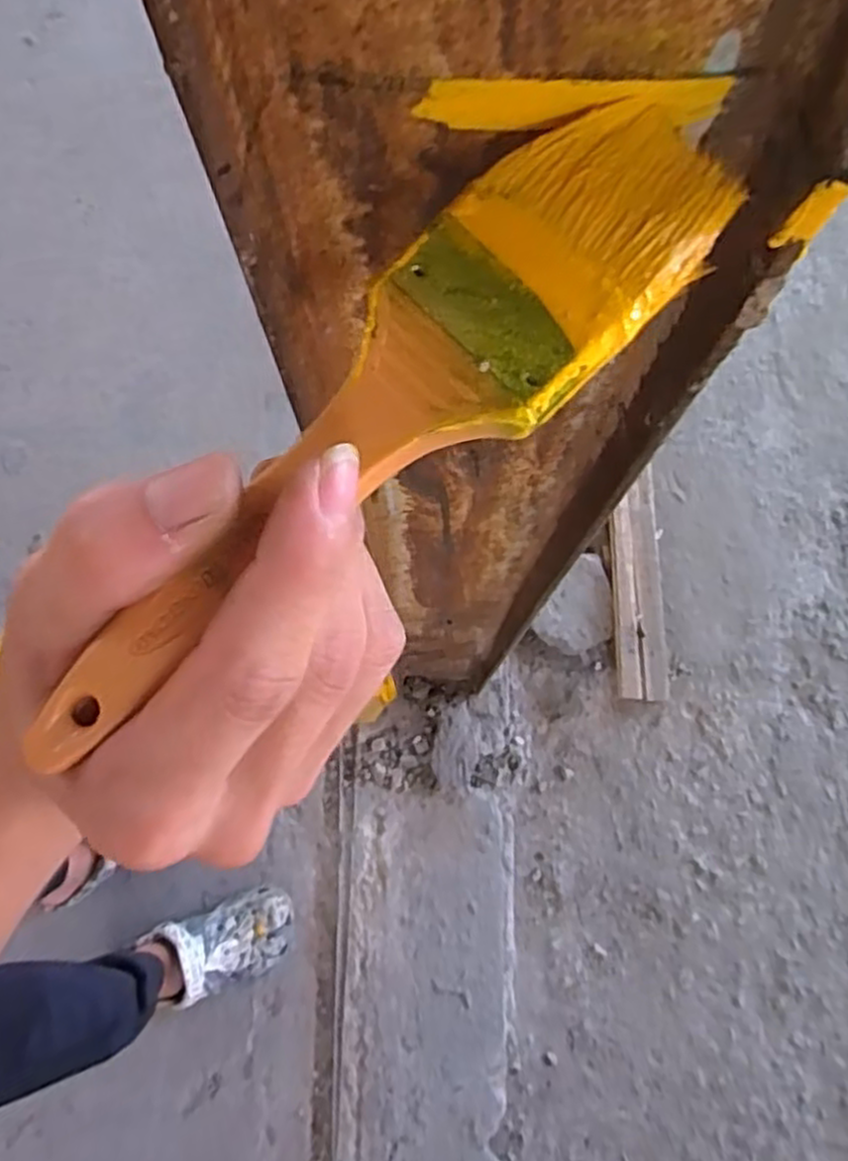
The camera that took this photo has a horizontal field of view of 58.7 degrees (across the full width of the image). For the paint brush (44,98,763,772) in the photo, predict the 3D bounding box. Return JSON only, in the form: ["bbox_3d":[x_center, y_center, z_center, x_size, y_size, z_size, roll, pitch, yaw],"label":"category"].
[{"bbox_3d":[-0.009,-0.031,0.155,0.179,0.010,0.043,-42,80,-1],"label":"paint brush"}]

